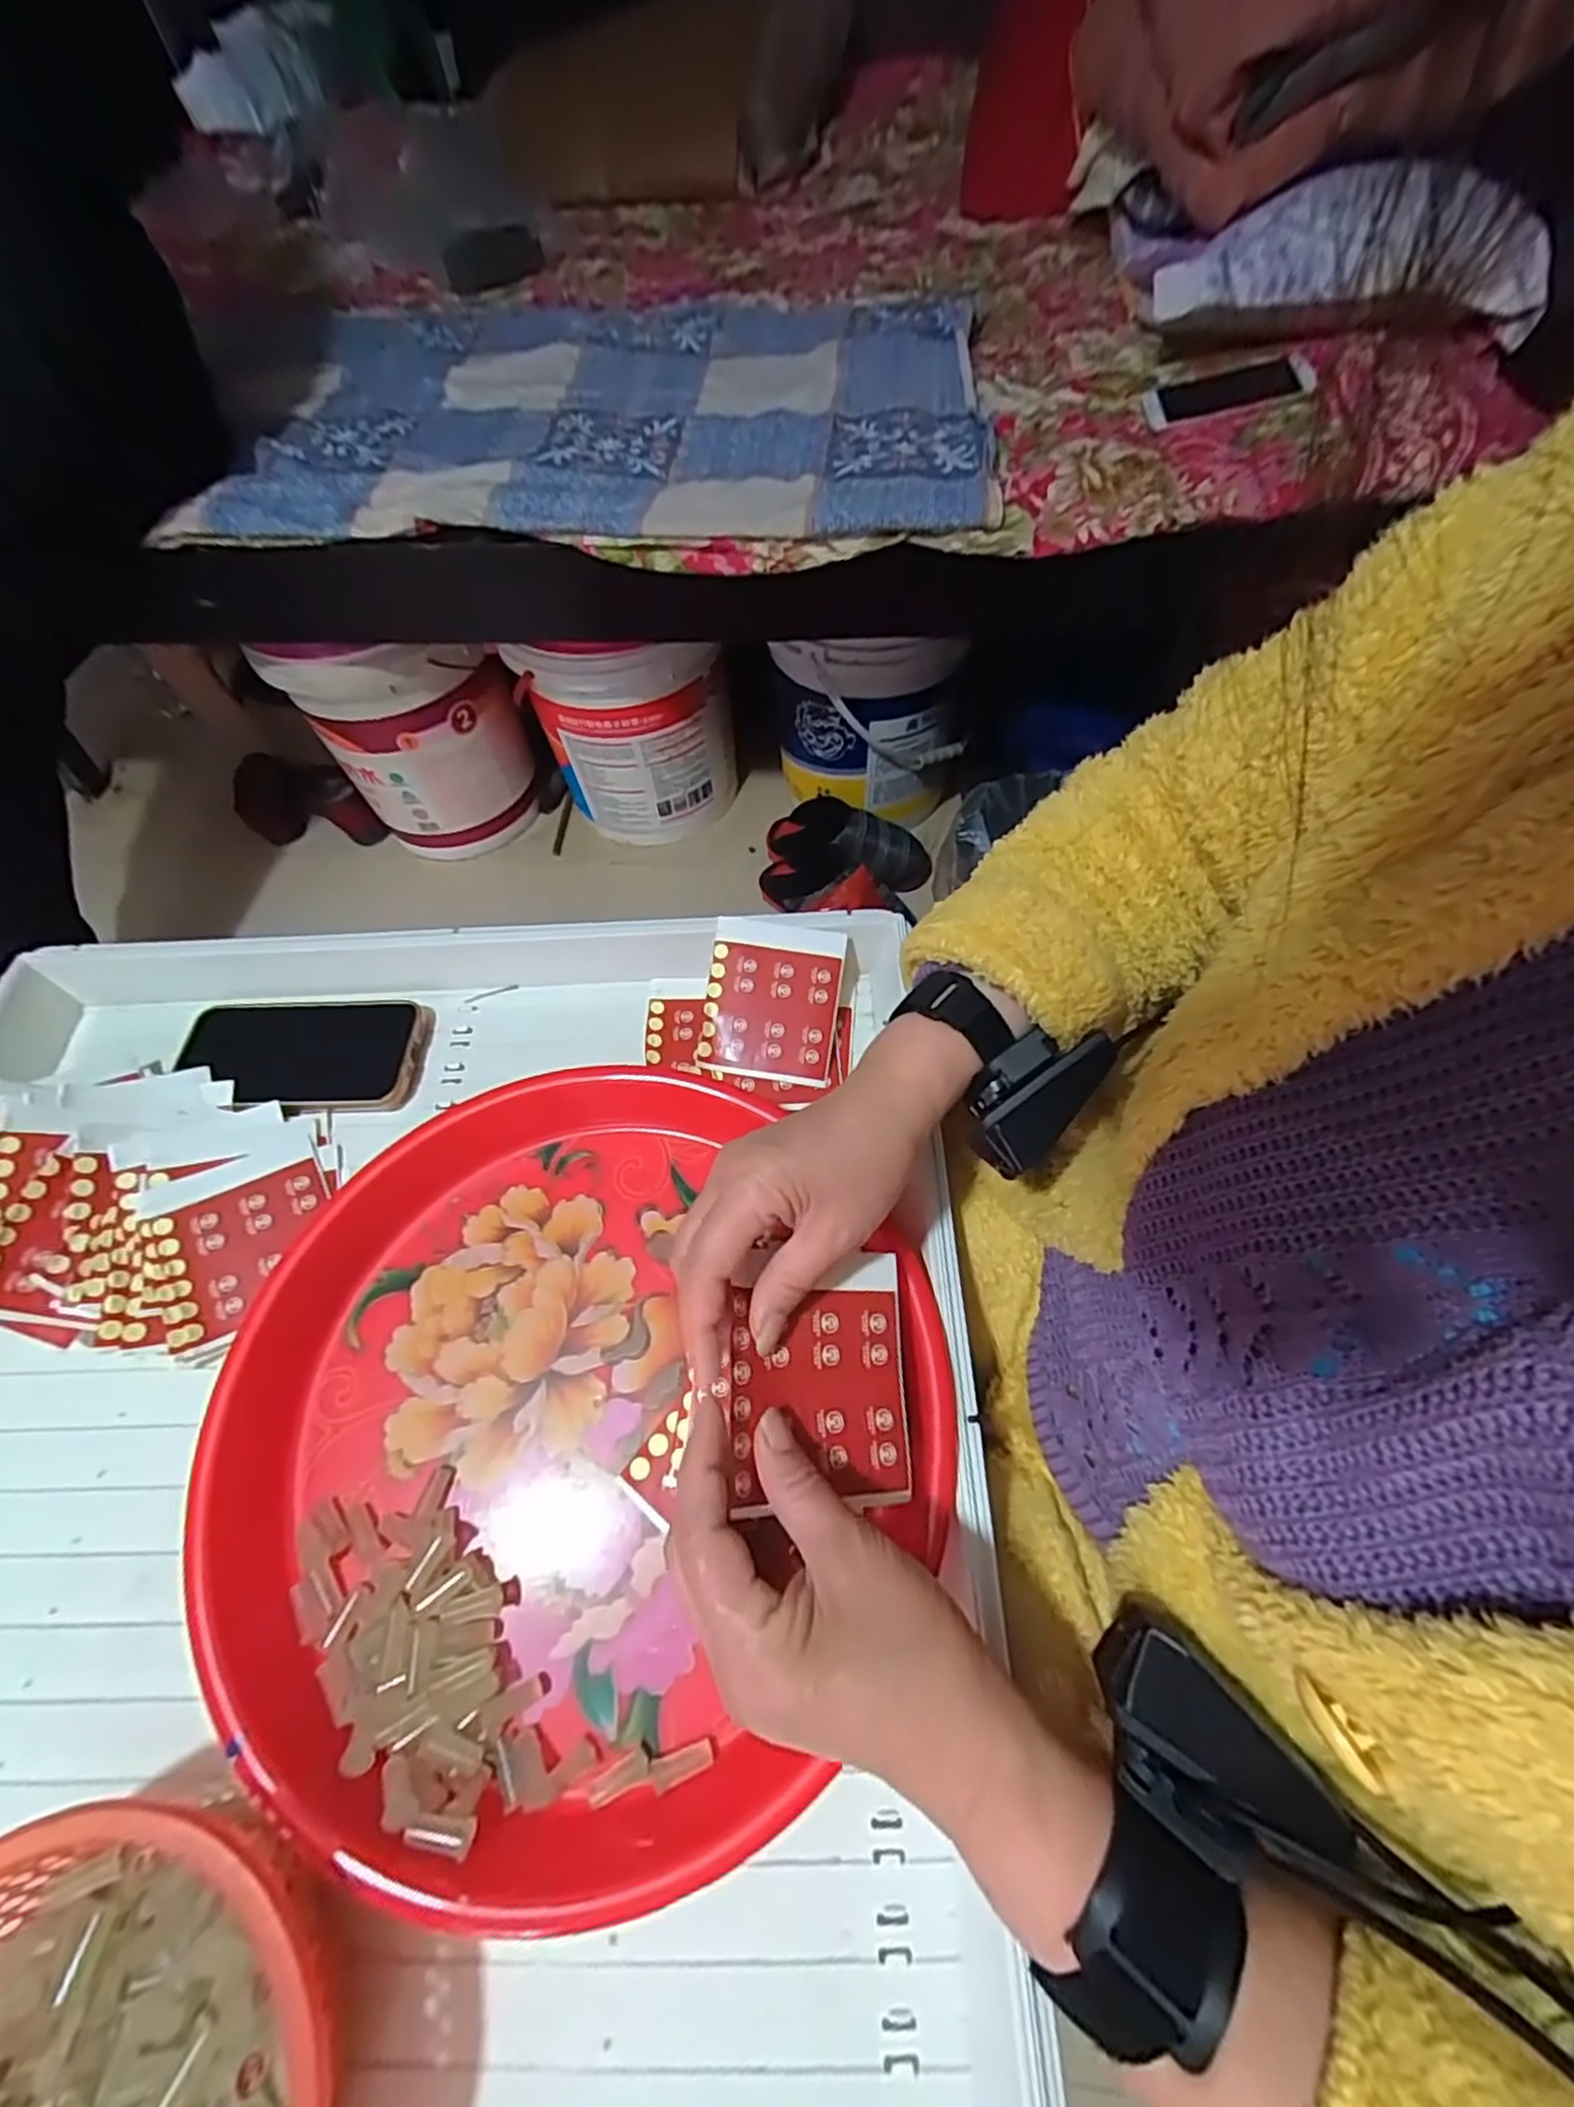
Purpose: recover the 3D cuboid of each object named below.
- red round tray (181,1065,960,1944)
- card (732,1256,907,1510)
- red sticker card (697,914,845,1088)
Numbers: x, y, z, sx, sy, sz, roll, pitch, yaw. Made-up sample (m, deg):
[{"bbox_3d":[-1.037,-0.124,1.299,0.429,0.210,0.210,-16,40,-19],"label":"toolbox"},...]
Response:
[{"bbox_3d":[-0.103,0.165,0.349,0.344,0.046,0.321,-2,60,3],"label":"red round tray"},{"bbox_3d":[0.014,0.132,0.304,0.079,0.005,0.094,9,64,-25],"label":"card"},{"bbox_3d":[-0.009,-0.033,0.450,0.080,0.004,0.094,7,79,2],"label":"red sticker card"}]

